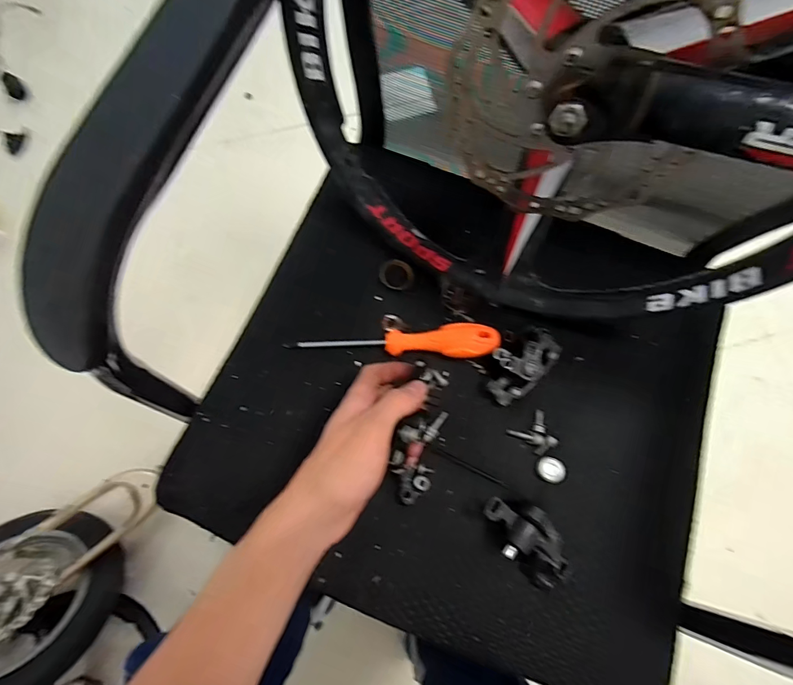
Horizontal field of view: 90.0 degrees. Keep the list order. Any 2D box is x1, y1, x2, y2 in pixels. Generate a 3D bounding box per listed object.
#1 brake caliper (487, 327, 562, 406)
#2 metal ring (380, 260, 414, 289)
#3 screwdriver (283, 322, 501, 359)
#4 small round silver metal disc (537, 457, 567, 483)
[{"bbox_3d":[0.122,0.019,0.377,0.083,0.032,0.047,-32,79,-8],"label":"brake caliper"},{"bbox_3d":[0.001,-0.069,0.406,0.035,0.006,0.030,15,77,3],"label":"metal ring"},{"bbox_3d":[-0.001,-0.003,0.381,0.197,0.024,0.031,3,77,0],"label":"screwdriver"},{"bbox_3d":[0.142,0.117,0.364,0.023,0.009,0.021,0,77,-1],"label":"small round silver metal disc"}]

